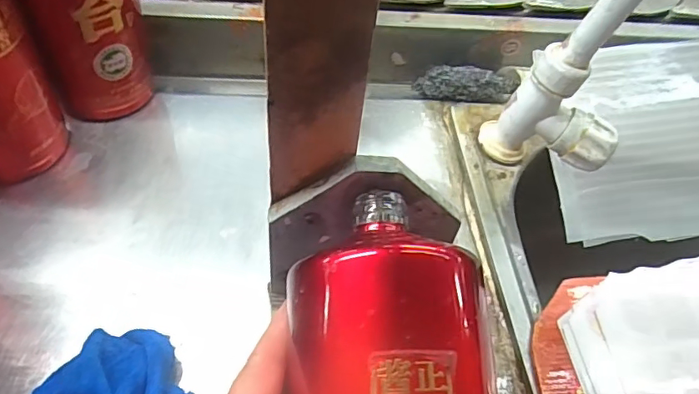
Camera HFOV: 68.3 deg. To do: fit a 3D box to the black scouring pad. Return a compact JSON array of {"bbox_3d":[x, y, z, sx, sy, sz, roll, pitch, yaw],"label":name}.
[{"bbox_3d":[0.098,-0.097,0.448,0.091,0.026,0.024,7,50,22],"label":"black scouring pad"}]

